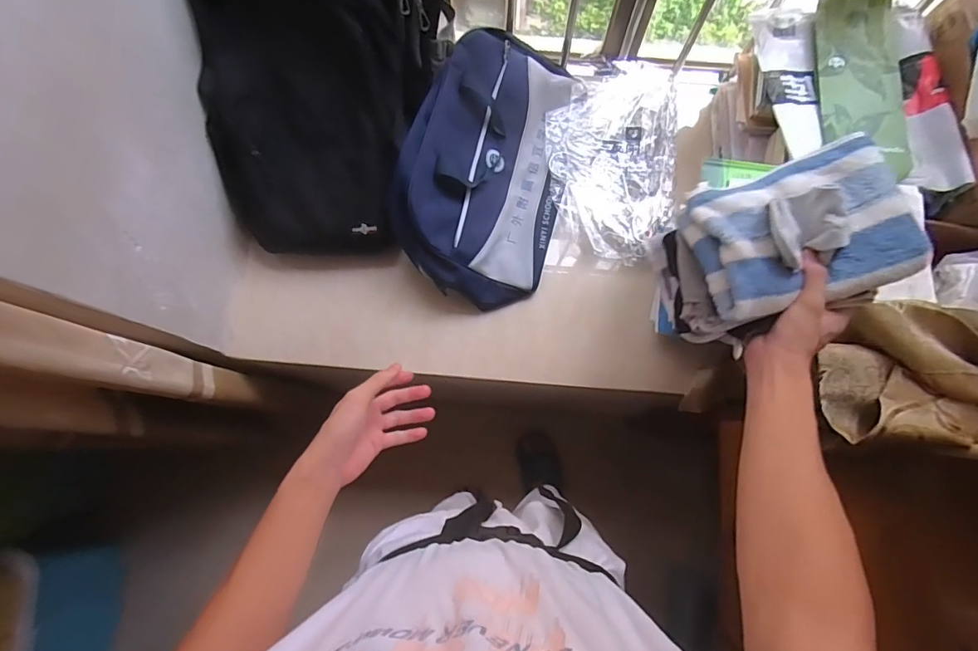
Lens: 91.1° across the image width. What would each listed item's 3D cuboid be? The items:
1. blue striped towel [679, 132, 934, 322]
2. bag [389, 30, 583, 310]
[{"bbox_3d":[0.322,-0.100,0.498,0.205,0.053,0.153,-15,76,-2],"label":"blue striped towel"},{"bbox_3d":[-0.003,-0.312,0.917,0.312,0.091,0.526,23,76,-29],"label":"bag"}]

